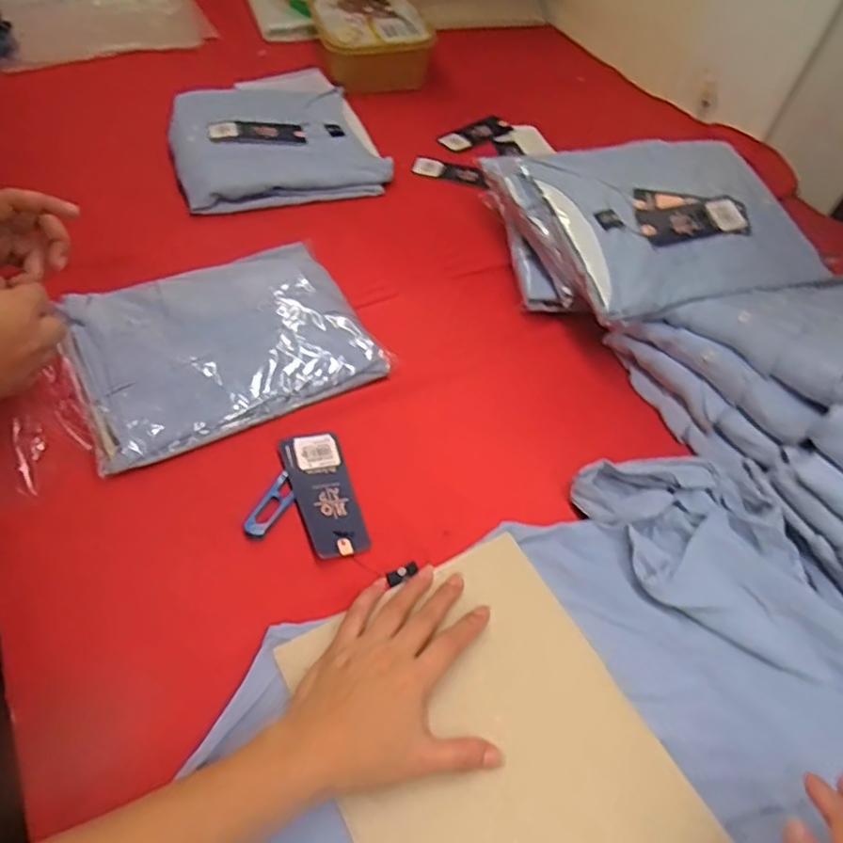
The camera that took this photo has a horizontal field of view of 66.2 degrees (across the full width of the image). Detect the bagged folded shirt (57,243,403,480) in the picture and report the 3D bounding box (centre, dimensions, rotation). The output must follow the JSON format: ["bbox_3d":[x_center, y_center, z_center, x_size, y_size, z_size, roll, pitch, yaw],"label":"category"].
[{"bbox_3d":[-0.191,-0.079,0.609,0.255,0.026,0.203,-19,57,-24],"label":"bagged folded shirt"}]

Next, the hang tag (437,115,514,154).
[{"bbox_3d":[0.079,-0.418,0.938,0.124,0.011,0.042,-32,63,-31],"label":"hang tag"}]

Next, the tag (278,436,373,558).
[{"bbox_3d":[-0.080,0.059,0.533,0.050,0.006,0.117,-9,51,-20],"label":"tag"}]

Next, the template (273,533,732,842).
[{"bbox_3d":[0.047,0.216,0.429,0.204,0.010,0.249,-20,55,-24],"label":"template"}]

